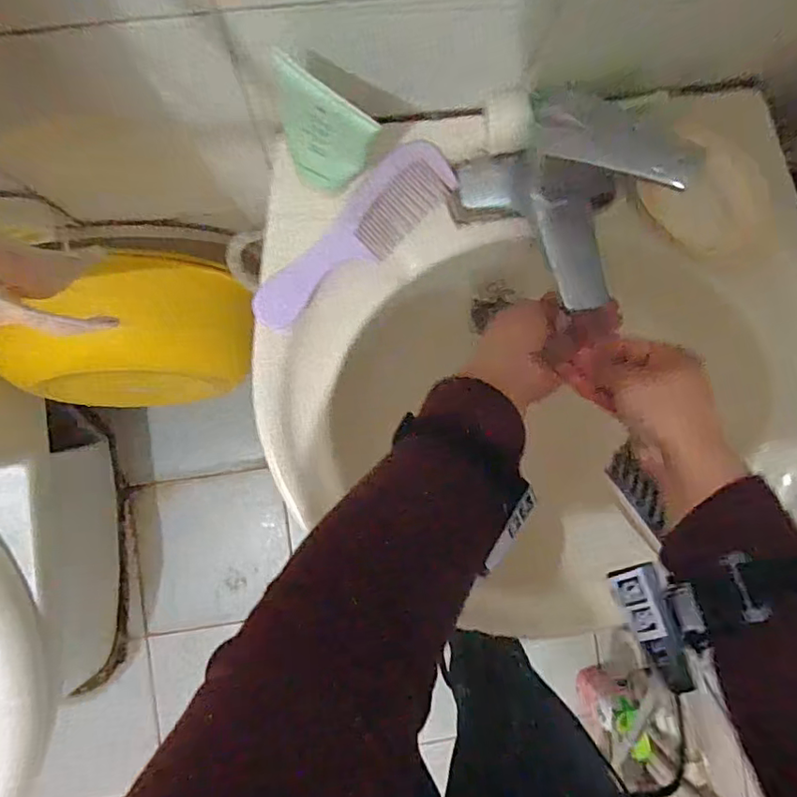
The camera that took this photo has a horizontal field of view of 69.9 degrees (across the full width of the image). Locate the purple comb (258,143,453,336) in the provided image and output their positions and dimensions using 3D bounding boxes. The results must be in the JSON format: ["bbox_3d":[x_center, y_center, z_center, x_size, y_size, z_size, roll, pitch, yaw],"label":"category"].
[{"bbox_3d":[-0.032,-0.121,0.433,0.181,0.009,0.050,-47,113,-3],"label":"purple comb"}]

